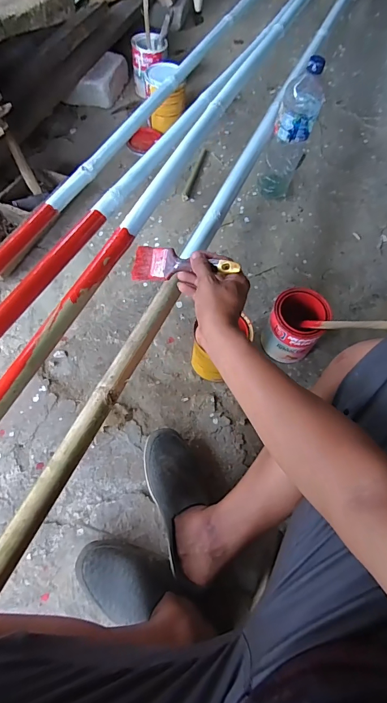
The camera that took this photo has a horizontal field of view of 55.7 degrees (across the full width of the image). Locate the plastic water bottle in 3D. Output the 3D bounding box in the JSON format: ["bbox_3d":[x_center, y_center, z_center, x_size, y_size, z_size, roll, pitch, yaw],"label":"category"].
[{"bbox_3d":[0.222,-0.493,0.848,0.089,0.303,0.093,18,69,3],"label":"plastic water bottle"}]

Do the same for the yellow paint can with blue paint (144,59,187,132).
[{"bbox_3d":[-0.073,-0.691,1.002,0.103,0.133,0.116,-11,70,-8],"label":"yellow paint can with blue paint"}]

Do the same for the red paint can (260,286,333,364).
[{"bbox_3d":[0.204,-0.051,0.754,0.104,0.130,0.107,1,69,-3],"label":"red paint can"}]

